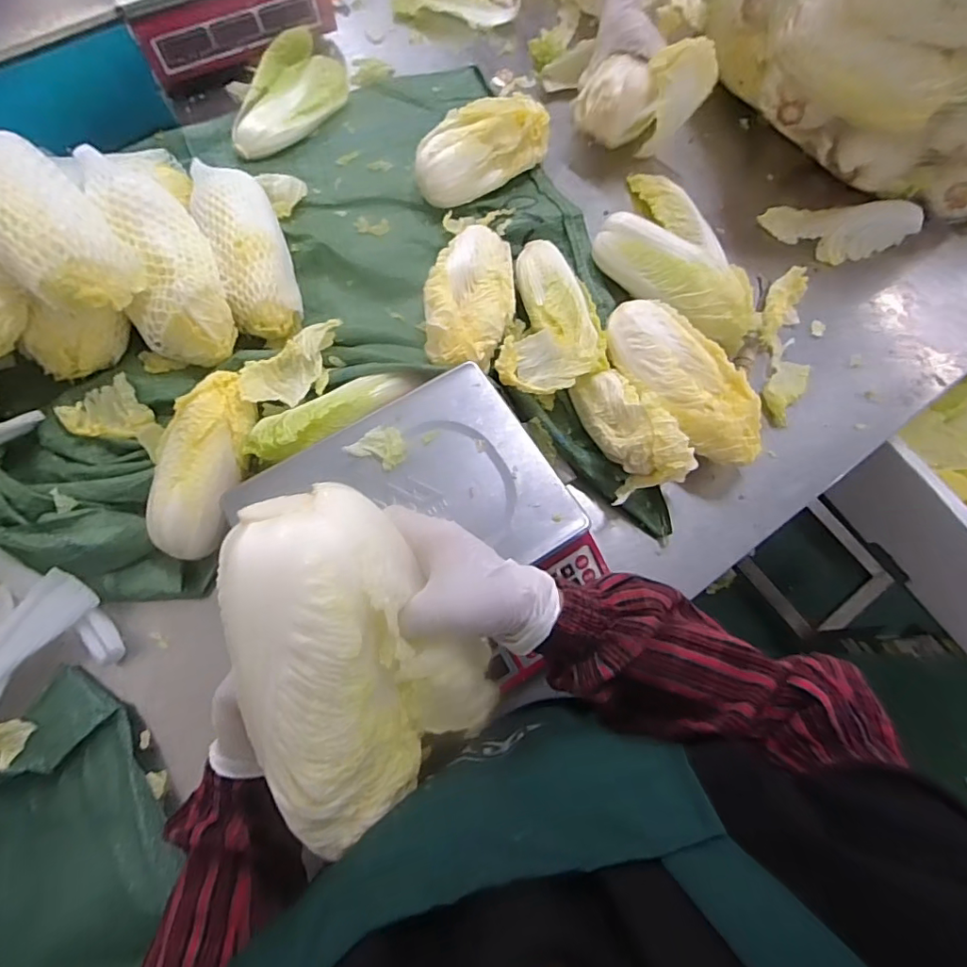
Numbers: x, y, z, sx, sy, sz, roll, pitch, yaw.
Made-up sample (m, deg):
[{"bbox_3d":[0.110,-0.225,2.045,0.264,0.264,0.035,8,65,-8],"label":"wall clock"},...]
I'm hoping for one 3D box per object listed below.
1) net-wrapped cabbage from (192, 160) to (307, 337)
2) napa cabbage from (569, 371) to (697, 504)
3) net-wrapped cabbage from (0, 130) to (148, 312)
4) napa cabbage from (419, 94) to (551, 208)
[{"bbox_3d":[-0.294,-0.300,0.662,0.089,0.078,0.248,-23,74,-9],"label":"net-wrapped cabbage"},{"bbox_3d":[0.172,-0.068,0.599,0.093,0.065,0.148,-15,73,-7],"label":"napa cabbage"},{"bbox_3d":[-0.441,-0.260,0.541,0.097,0.097,0.205,-39,77,-13],"label":"net-wrapped cabbage"},{"bbox_3d":[-0.004,-0.472,0.750,0.211,0.075,0.097,-37,77,-13],"label":"napa cabbage"}]

